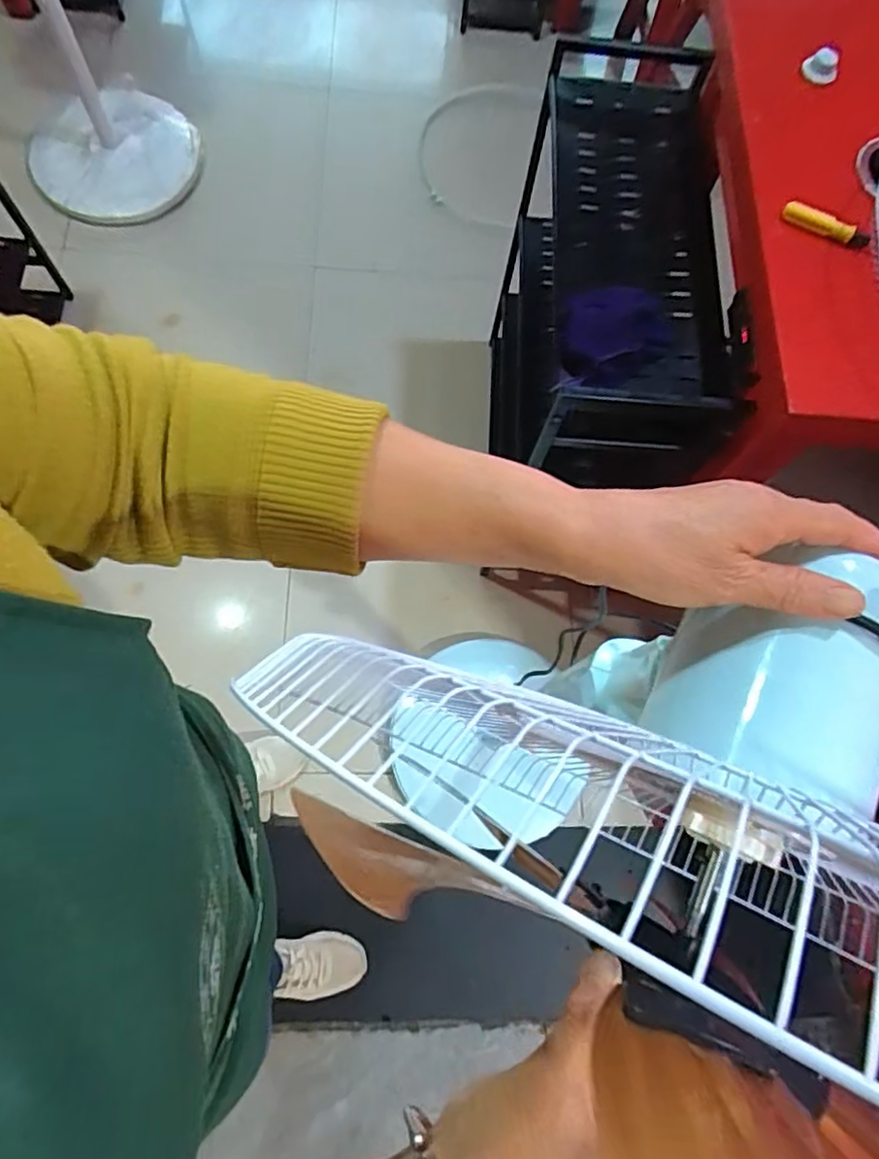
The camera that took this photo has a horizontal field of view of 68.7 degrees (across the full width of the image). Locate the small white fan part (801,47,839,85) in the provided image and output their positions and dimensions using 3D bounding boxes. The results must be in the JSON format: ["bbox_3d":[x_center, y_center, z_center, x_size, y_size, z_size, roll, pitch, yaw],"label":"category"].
[{"bbox_3d":[0.529,-0.710,0.888,0.024,0.032,0.046,-40,80,-15],"label":"small white fan part"}]

